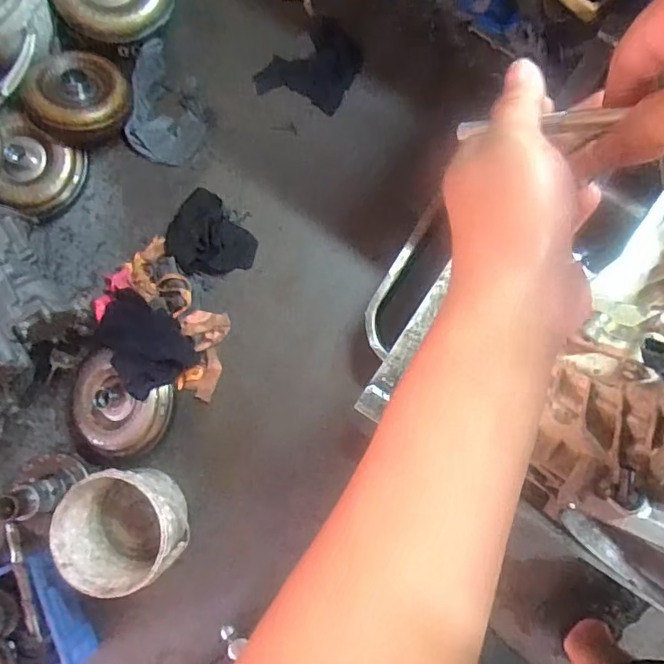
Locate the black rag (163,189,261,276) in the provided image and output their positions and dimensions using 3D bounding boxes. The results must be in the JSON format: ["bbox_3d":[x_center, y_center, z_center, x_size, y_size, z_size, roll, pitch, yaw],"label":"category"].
[{"bbox_3d":[-0.281,-0.208,1.273,0.165,0.035,0.208,-42,83,0],"label":"black rag"}]

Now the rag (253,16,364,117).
[{"bbox_3d":[-0.047,-0.619,1.322,0.201,0.035,0.222,32,88,7],"label":"rag"}]

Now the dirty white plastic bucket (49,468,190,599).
[{"bbox_3d":[-0.431,0.403,1.175,0.237,0.153,0.225,0,85,5],"label":"dirty white plastic bucket"}]

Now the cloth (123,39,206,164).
[{"bbox_3d":[-0.413,-0.518,1.322,0.165,0.059,0.263,-30,83,2],"label":"cloth"}]

